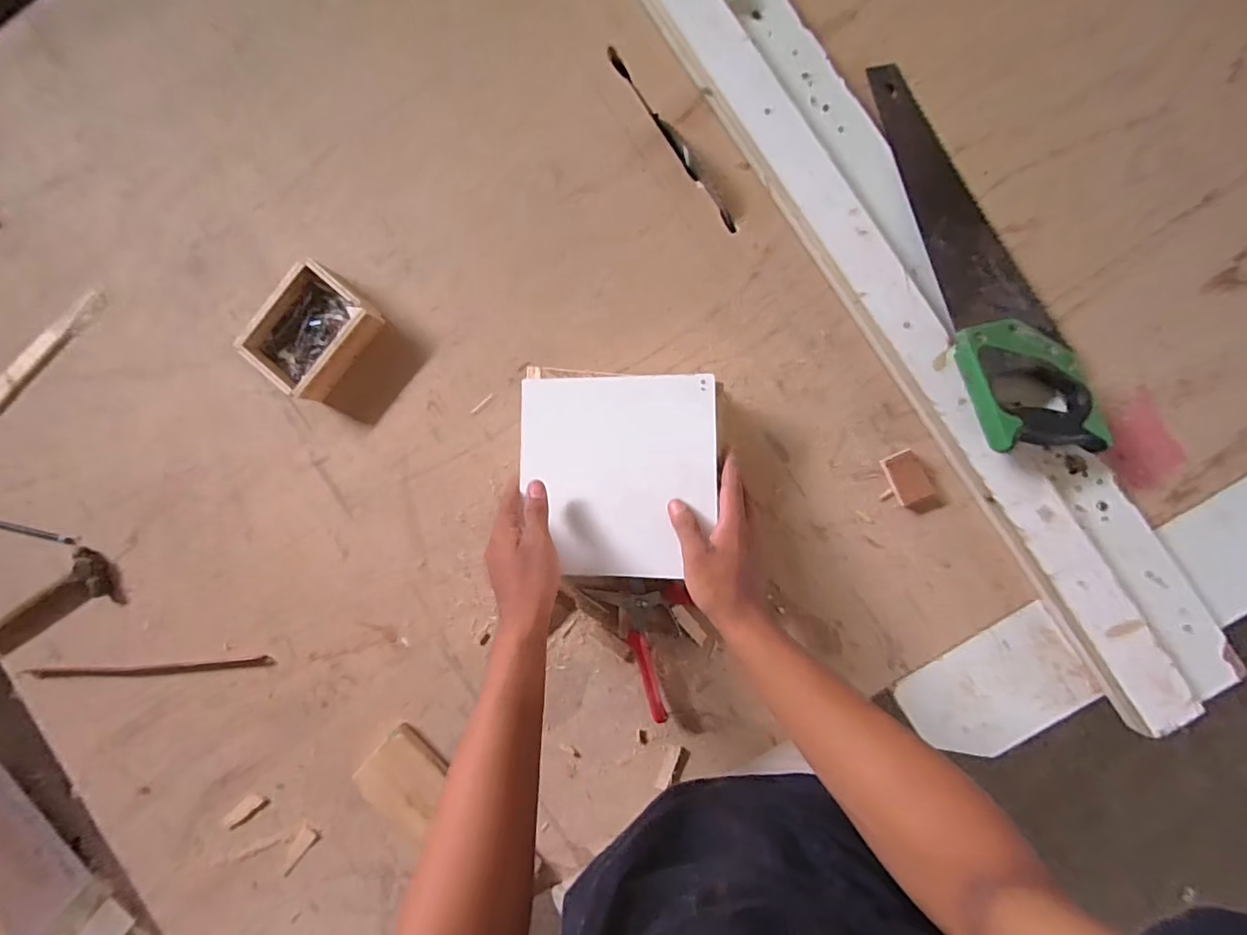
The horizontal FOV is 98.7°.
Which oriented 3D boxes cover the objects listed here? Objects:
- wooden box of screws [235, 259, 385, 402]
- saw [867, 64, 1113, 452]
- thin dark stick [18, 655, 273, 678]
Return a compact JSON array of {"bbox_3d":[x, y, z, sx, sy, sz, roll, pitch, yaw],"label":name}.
[{"bbox_3d":[-0.352,-0.153,0.606,0.110,0.045,0.130,38,94,2],"label":"wooden box of screws"},{"bbox_3d":[0.362,-0.217,0.549,0.123,0.033,0.432,-10,79,-10],"label":"saw"},{"bbox_3d":[-0.572,0.246,0.652,0.315,0.013,0.018,-5,91,4],"label":"thin dark stick"}]

